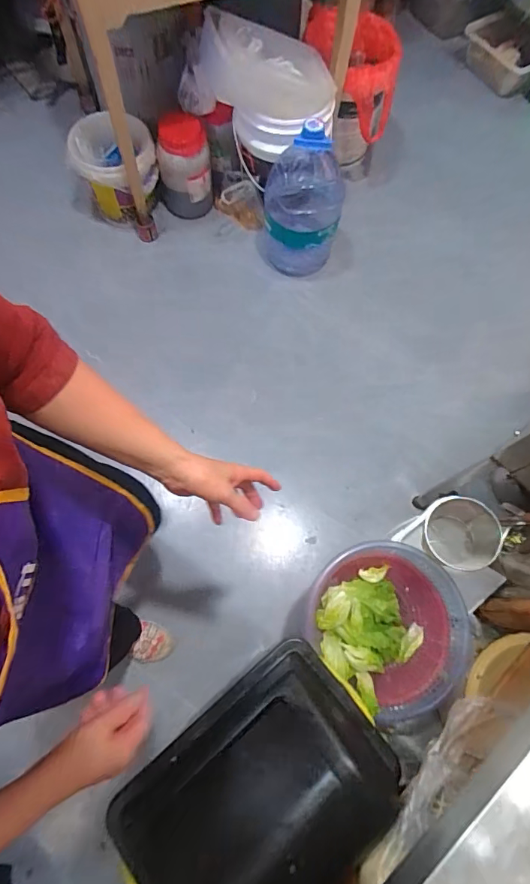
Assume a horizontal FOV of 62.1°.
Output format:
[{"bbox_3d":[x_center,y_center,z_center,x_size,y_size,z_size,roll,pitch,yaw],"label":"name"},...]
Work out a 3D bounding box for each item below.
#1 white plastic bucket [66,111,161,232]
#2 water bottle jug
[{"bbox_3d":[-0.534,-1.005,1.631,0.294,0.268,0.313,1,71,-2],"label":"white plastic bucket"},{"bbox_3d":[0.119,-0.781,1.429,0.250,0.408,0.237,7,71,0],"label":"water bottle jug"}]

